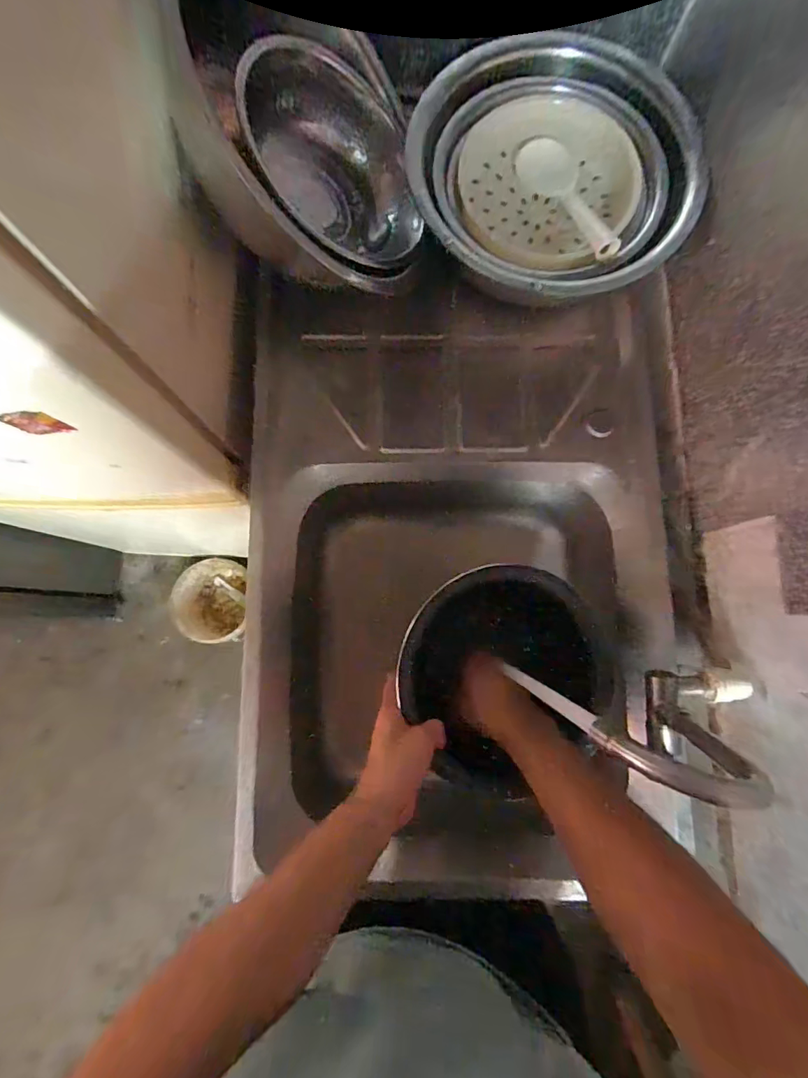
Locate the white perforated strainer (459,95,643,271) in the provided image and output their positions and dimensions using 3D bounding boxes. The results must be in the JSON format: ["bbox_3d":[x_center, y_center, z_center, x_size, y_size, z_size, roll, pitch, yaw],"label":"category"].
[{"bbox_3d":[0.177,-0.441,0.579,0.206,0.053,0.227,-41,84,-6],"label":"white perforated strainer"}]

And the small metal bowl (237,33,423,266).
[{"bbox_3d":[-0.080,-0.445,0.548,0.085,0.238,0.160,50,119,36],"label":"small metal bowl"}]

